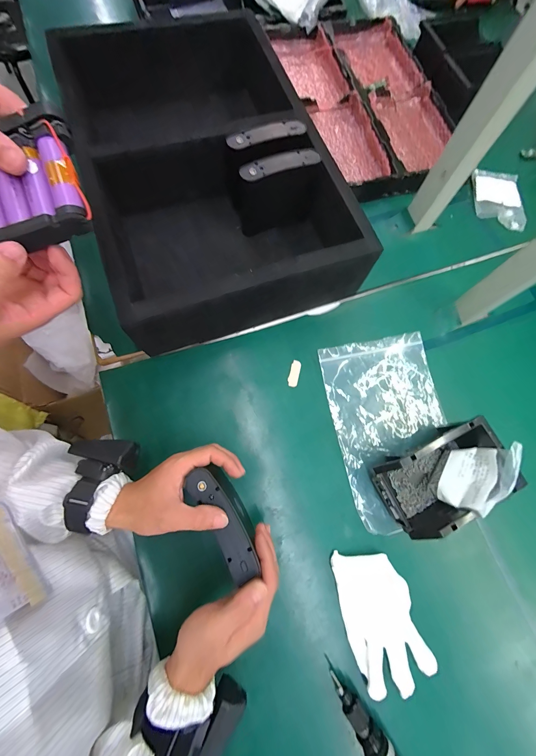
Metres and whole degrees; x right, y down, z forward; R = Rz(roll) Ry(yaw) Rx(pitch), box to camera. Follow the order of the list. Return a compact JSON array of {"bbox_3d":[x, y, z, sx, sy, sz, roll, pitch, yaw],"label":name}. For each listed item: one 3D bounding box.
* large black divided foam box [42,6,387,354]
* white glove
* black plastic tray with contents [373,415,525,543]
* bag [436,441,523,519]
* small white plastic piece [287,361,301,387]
[{"bbox_3d":[-0.102,-0.351,0.477,0.367,0.122,0.546,-18,77,-8],"label":"large black divided foam box"},{"bbox_3d":[0.145,0.311,0.372,0.090,0.026,0.160,-18,79,-5],"label":"white glove"},{"bbox_3d":[0.238,0.133,0.394,0.163,0.069,0.098,-27,78,-9],"label":"black plastic tray with contents"},{"bbox_3d":[0.272,0.128,0.372,0.030,0.082,0.091,42,75,-16],"label":"bag"},{"bbox_3d":[0.042,-0.007,0.453,0.016,0.004,0.043,14,75,0],"label":"small white plastic piece"}]

